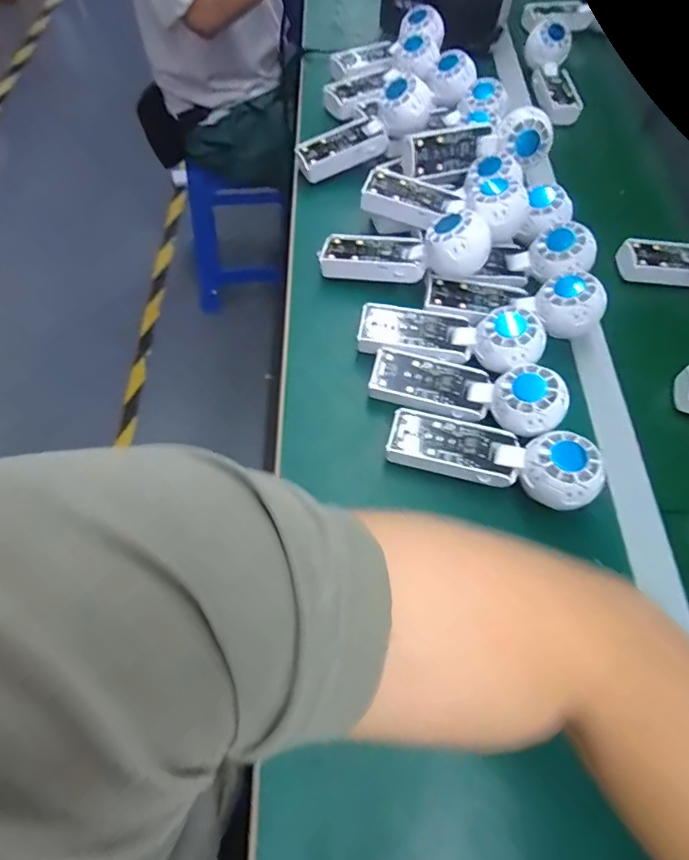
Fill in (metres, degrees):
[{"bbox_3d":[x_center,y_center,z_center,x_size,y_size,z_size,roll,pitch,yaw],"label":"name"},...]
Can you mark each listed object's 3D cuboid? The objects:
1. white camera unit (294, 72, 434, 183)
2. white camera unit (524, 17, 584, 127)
[{"bbox_3d":[0.023,-0.363,0.570,0.170,0.050,0.053,-26,67,11],"label":"white camera unit"},{"bbox_3d":[0.306,-0.513,0.687,0.062,0.071,0.165,-4,65,-5],"label":"white camera unit"}]

